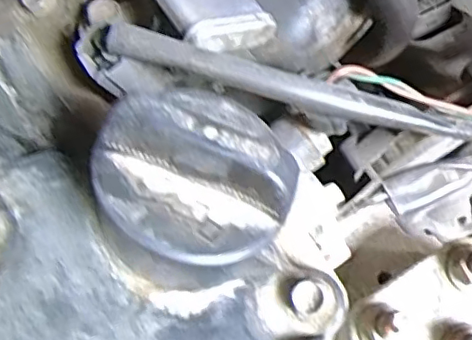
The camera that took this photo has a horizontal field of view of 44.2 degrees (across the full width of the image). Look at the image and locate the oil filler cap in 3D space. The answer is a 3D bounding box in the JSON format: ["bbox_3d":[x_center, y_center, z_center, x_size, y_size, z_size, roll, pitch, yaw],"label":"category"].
[{"bbox_3d":[-0.008,-0.001,0.132,0.041,0.022,0.044,0,68,0],"label":"oil filler cap"}]

